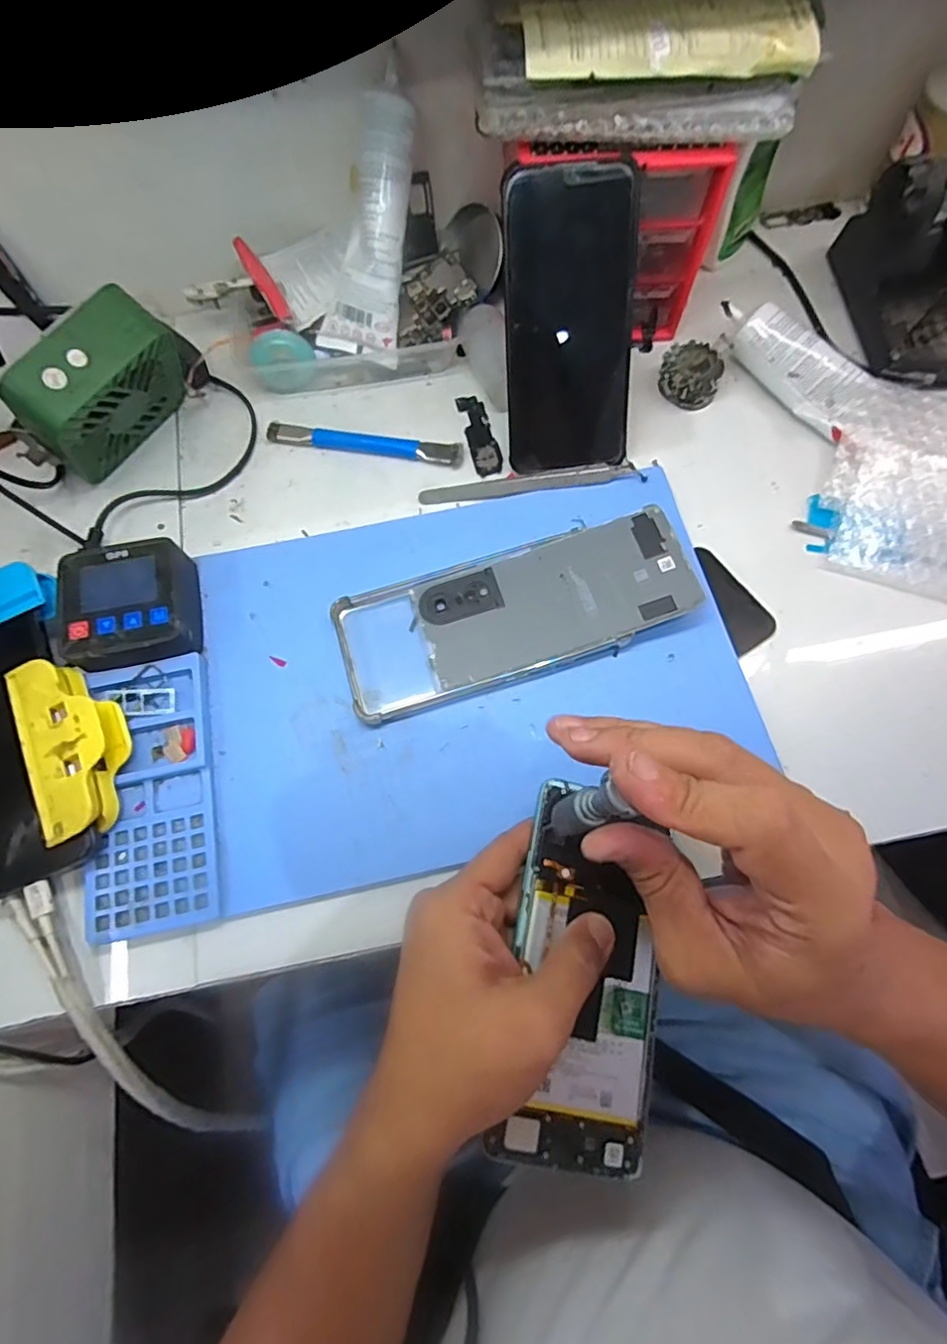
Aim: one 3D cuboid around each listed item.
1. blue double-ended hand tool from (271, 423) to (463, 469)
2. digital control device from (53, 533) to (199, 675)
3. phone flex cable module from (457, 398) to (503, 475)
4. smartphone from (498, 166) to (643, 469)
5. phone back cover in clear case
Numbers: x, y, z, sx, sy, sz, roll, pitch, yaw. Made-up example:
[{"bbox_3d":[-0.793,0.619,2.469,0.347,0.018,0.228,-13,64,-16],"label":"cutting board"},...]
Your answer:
[{"bbox_3d":[-0.076,-0.162,0.420,0.139,0.008,0.018,11,70,5],"label":"blue double-ended hand tool"},{"bbox_3d":[-0.204,-0.037,0.357,0.069,0.033,0.073,-10,69,-3],"label":"digital control device"},{"bbox_3d":[0.005,-0.169,0.424,0.020,0.004,0.071,-13,69,-4],"label":"phone flex cable module"},{"bbox_3d":[0.059,-0.211,0.367,0.077,0.160,0.005,-3,28,3],"label":"smartphone"},{"bbox_3d":[0.024,-0.037,0.358,0.208,0.009,0.080,-18,72,1],"label":"phone back cover in clear case"}]

